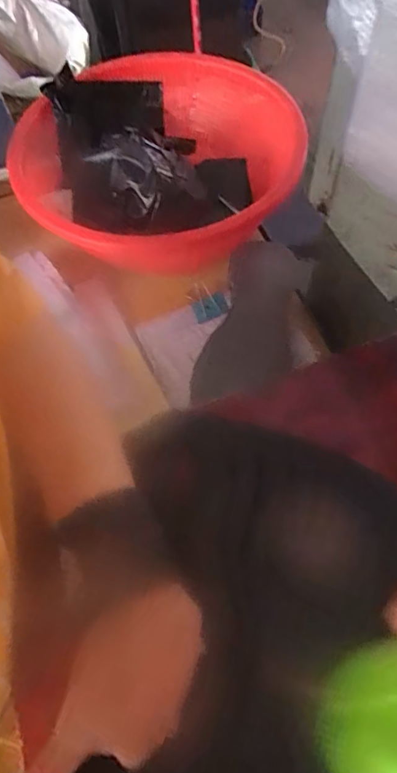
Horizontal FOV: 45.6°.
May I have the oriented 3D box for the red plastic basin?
[{"bbox_3d":[-0.063,-0.316,0.674,0.356,0.103,0.367,-1,60,2],"label":"red plastic basin"}]

